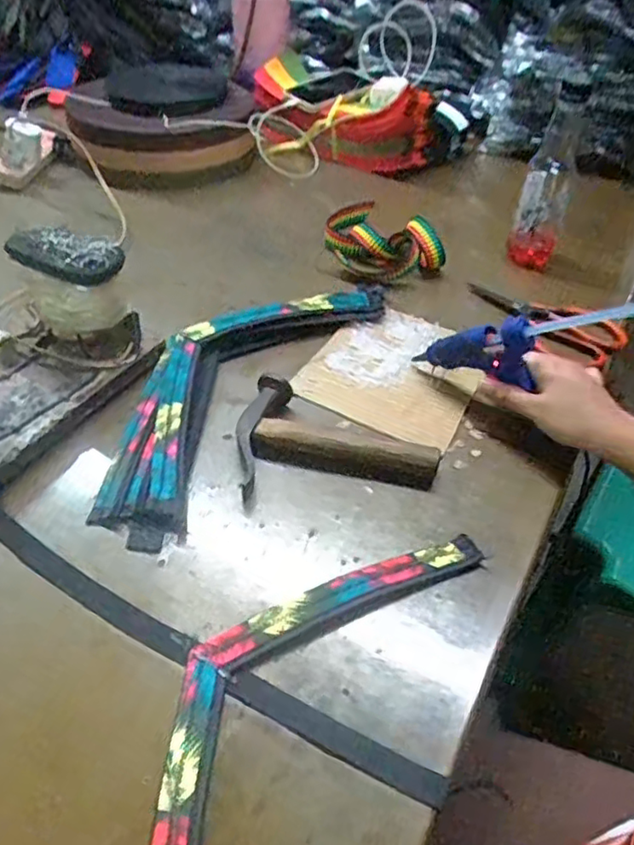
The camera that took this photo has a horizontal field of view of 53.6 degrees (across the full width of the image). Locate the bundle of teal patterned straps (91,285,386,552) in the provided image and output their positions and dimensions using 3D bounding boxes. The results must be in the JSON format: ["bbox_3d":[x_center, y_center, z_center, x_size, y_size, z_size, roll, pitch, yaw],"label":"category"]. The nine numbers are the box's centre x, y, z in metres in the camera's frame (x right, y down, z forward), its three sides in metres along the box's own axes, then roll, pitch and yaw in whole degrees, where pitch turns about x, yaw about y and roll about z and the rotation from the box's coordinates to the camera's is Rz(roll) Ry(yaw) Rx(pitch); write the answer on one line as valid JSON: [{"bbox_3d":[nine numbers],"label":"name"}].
[{"bbox_3d":[-0.072,-0.054,0.592,0.138,0.029,0.390,24,48,22],"label":"bundle of teal patterned straps"}]

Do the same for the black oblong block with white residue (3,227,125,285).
[{"bbox_3d":[-0.216,-0.142,0.528,0.096,0.025,0.044,15,45,14],"label":"black oblong block with white residue"}]

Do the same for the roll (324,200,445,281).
[{"bbox_3d":[0.069,-0.219,0.754,0.108,0.048,0.155,-26,50,-26],"label":"roll"}]

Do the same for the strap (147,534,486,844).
[{"bbox_3d":[-0.025,0.176,0.381,0.120,0.023,0.353,24,46,22],"label":"strap"}]

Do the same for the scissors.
[{"bbox_3d":[0.249,-0.116,0.691,0.089,0.015,0.173,-34,54,-31],"label":"scissors"}]

